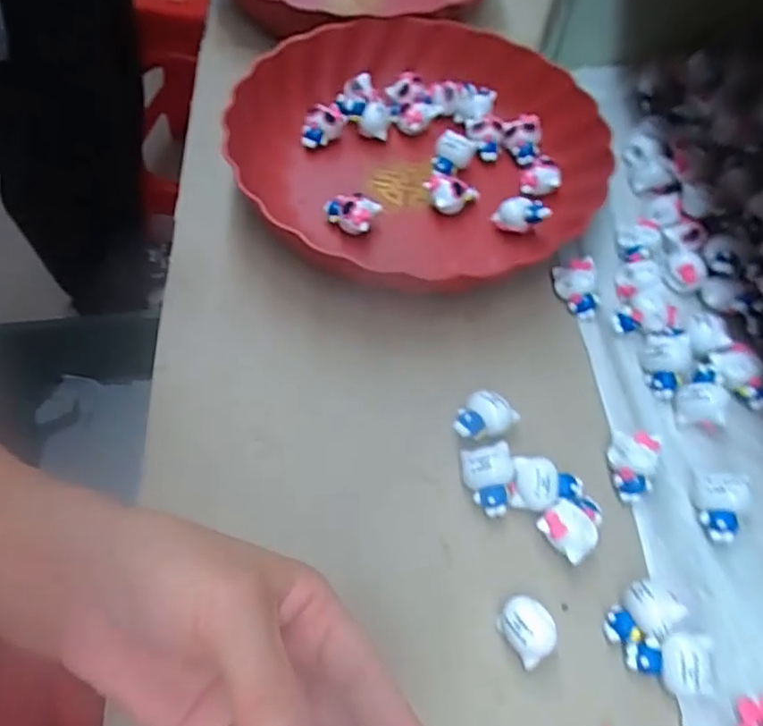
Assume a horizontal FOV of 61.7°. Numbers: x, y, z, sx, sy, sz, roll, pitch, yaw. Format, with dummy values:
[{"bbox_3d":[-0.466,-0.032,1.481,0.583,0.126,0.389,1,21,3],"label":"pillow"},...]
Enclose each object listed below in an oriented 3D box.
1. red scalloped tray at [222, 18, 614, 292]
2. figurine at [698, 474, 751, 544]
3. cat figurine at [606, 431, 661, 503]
[{"bbox_3d":[0.021,-0.154,0.429,0.240,0.050,0.250,-29,62,-13],"label":"red scalloped tray"},{"bbox_3d":[0.164,0.070,0.307,0.020,0.017,0.032,13,62,11],"label":"figurine"},{"bbox_3d":[0.129,0.052,0.328,0.023,0.013,0.033,12,61,10],"label":"cat figurine"}]

